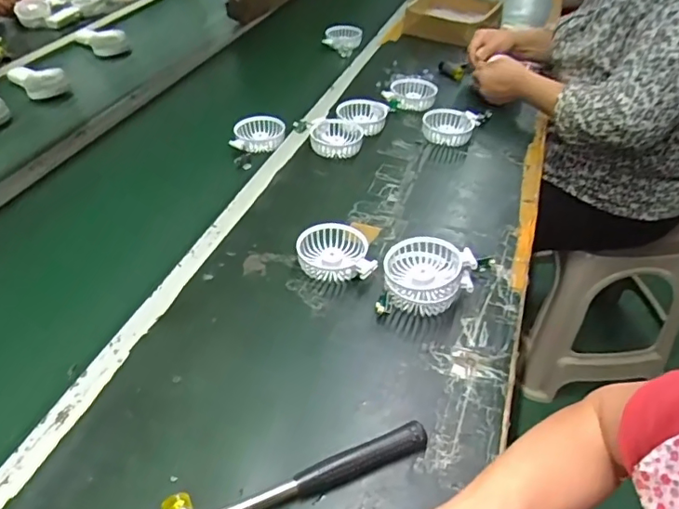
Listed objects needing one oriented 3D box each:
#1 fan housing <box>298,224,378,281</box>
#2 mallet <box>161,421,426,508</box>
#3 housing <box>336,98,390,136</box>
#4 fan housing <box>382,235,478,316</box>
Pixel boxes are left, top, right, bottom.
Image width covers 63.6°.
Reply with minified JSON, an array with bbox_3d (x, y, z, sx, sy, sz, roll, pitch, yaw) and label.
[{"bbox_3d":[-0.008,0.000,0.720,0.091,0.034,0.087,-6,41,-8],"label":"fan housing"},{"bbox_3d":[-0.034,0.198,0.490,0.237,0.026,0.058,-20,45,-23],"label":"mallet"},{"bbox_3d":[0.043,-0.261,1.019,0.093,0.034,0.086,-1,40,-2],"label":"housing"},{"bbox_3d":[0.107,0.026,0.674,0.107,0.060,0.087,-7,42,-10],"label":"fan housing"}]

